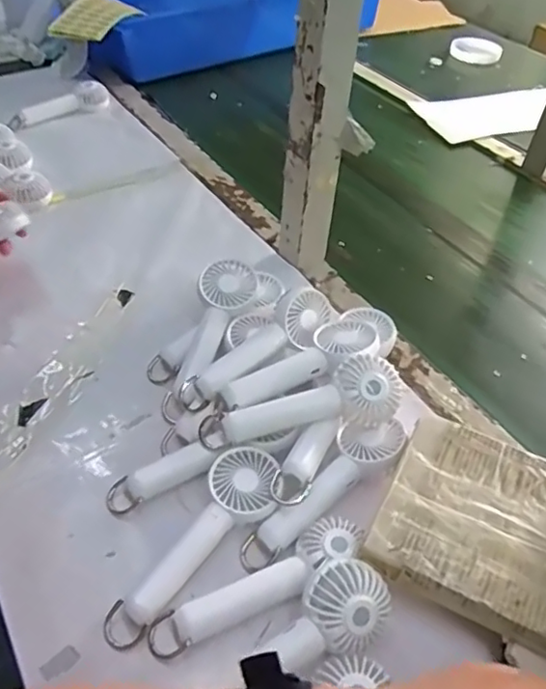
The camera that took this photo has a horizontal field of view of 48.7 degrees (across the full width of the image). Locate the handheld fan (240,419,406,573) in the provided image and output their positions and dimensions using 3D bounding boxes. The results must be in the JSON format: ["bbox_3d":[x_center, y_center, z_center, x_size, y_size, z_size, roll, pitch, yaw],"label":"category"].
[{"bbox_3d":[0.042,0.113,0.463,0.050,0.037,0.154,32,50,25],"label":"handheld fan"}]

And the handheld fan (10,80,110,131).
[{"bbox_3d":[-0.330,-0.370,0.923,0.165,0.035,0.046,-30,54,-30],"label":"handheld fan"}]

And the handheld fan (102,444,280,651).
[{"bbox_3d":[-0.052,0.144,0.435,0.052,0.034,0.163,27,48,21],"label":"handheld fan"}]

